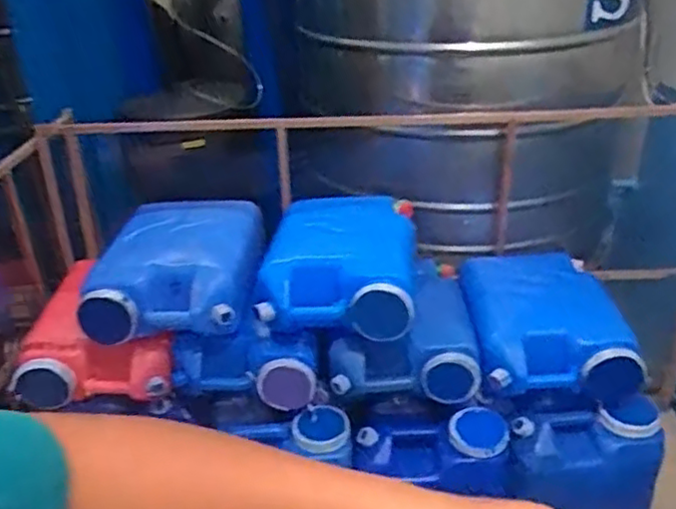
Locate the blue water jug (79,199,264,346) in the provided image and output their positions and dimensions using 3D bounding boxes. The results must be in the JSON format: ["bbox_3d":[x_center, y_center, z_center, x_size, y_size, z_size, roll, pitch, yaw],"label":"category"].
[{"bbox_3d":[-0.352,0.024,1.467,0.349,0.154,0.347,-1,28,2],"label":"blue water jug"}]

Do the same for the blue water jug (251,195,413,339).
[{"bbox_3d":[0.022,0.019,1.469,0.328,0.182,0.377,3,28,10],"label":"blue water jug"}]

